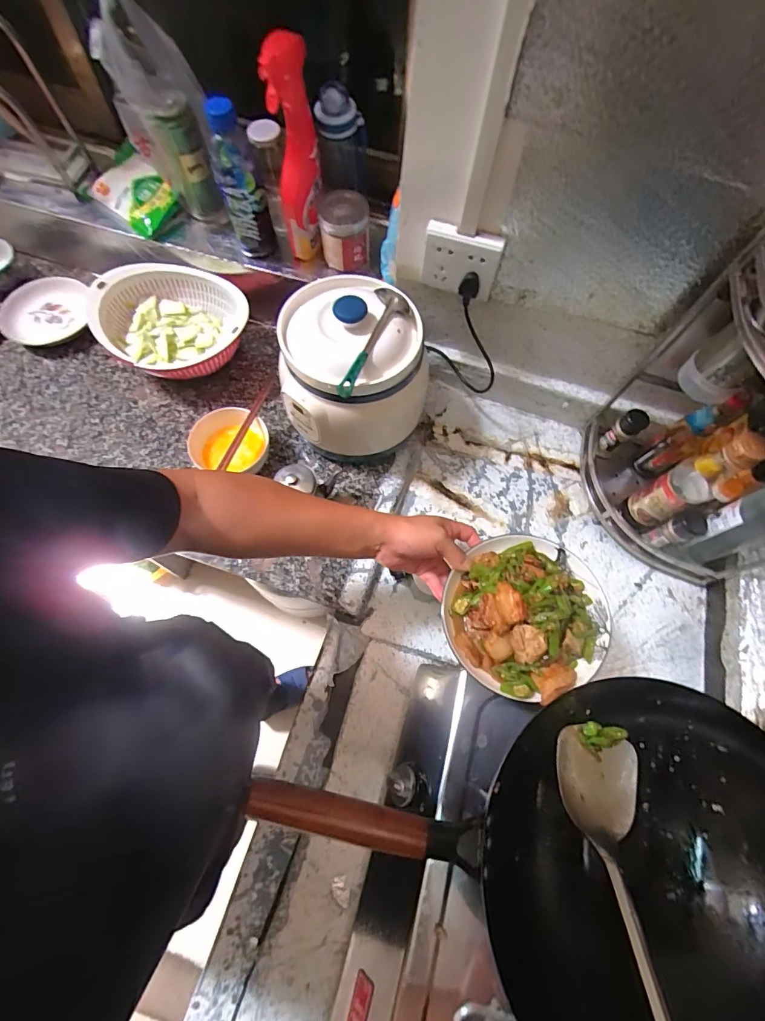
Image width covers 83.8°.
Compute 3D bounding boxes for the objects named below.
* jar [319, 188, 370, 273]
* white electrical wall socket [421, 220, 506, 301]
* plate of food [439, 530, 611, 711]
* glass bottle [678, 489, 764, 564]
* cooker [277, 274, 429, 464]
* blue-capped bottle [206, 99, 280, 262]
[{"bbox_3d":[-0.065,-0.475,0.732,0.080,0.098,0.073,1,68,-3],"label":"jar"},{"bbox_3d":[0.112,-0.354,0.611,0.106,0.087,0.021,16,68,3],"label":"white electrical wall socket"},{"bbox_3d":[0.162,0.111,0.471,0.173,0.056,0.170,1,68,-3],"label":"plate of food"},{"bbox_3d":[0.497,0.011,0.570,0.052,0.235,0.064,-17,70,-10],"label":"glass bottle"},{"bbox_3d":[-0.049,-0.221,0.697,0.223,0.233,0.220,-2,68,-4],"label":"cooker"},{"bbox_3d":[-0.228,-0.527,0.689,0.072,0.197,0.081,-14,69,-9],"label":"blue-capped bottle"}]

